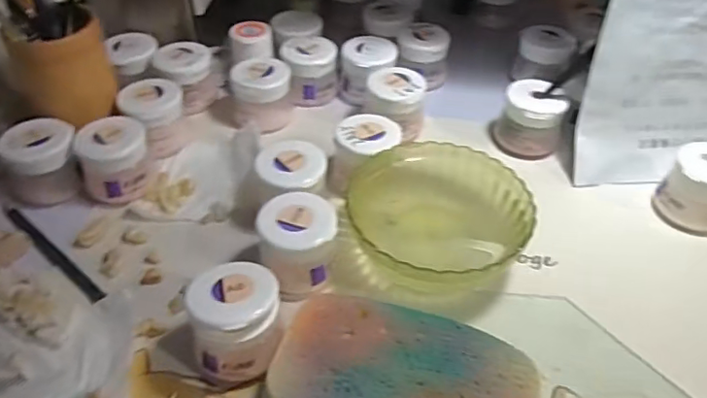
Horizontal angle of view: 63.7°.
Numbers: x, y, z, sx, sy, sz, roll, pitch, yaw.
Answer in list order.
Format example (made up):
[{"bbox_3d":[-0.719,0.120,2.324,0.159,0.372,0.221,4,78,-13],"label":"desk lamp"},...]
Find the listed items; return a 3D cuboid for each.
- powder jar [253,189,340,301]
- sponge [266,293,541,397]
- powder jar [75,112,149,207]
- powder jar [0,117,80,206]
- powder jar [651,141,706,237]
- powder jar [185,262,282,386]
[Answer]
[{"bbox_3d":[-0.035,0.030,0.373,0.048,0.045,0.052,1,45,-1],"label":"powder jar"},{"bbox_3d":[0.025,0.107,0.308,0.136,0.036,0.094,13,46,11],"label":"sponge"},{"bbox_3d":[-0.183,-0.029,0.436,0.051,0.049,0.054,1,45,-1],"label":"powder jar"},{"bbox_3d":[-0.238,-0.031,0.437,0.051,0.050,0.043,-22,49,-22],"label":"powder jar"},{"bbox_3d":[0.263,-0.006,0.428,0.052,0.054,0.042,33,52,28],"label":"powder jar"},{"bbox_3d":[-0.067,0.072,0.330,0.048,0.056,0.052,1,45,-1],"label":"powder jar"}]

